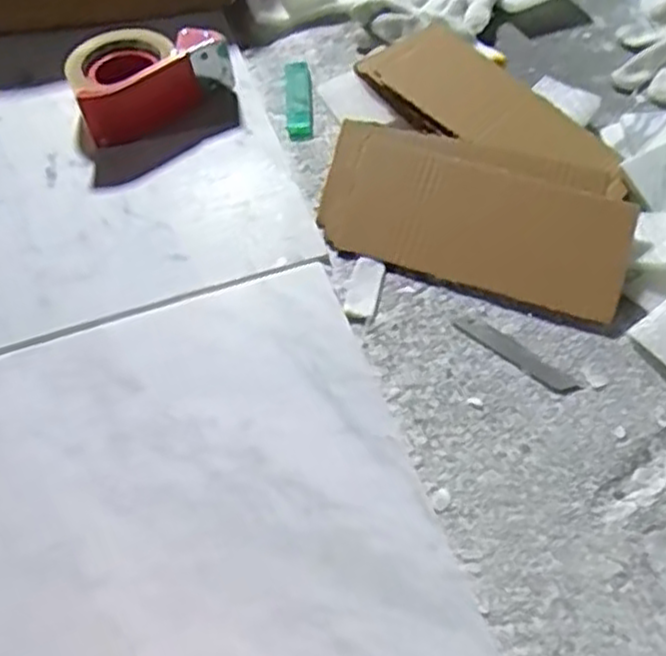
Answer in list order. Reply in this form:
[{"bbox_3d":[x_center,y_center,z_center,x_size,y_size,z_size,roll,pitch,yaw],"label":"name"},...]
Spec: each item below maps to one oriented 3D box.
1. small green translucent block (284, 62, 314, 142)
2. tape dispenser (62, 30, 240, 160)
[{"bbox_3d":[-0.034,-0.227,0.746,0.026,0.016,0.101,-4,57,0],"label":"small green translucent block"},{"bbox_3d":[-0.183,-0.243,0.742,0.160,0.073,0.097,-31,61,-16],"label":"tape dispenser"}]

